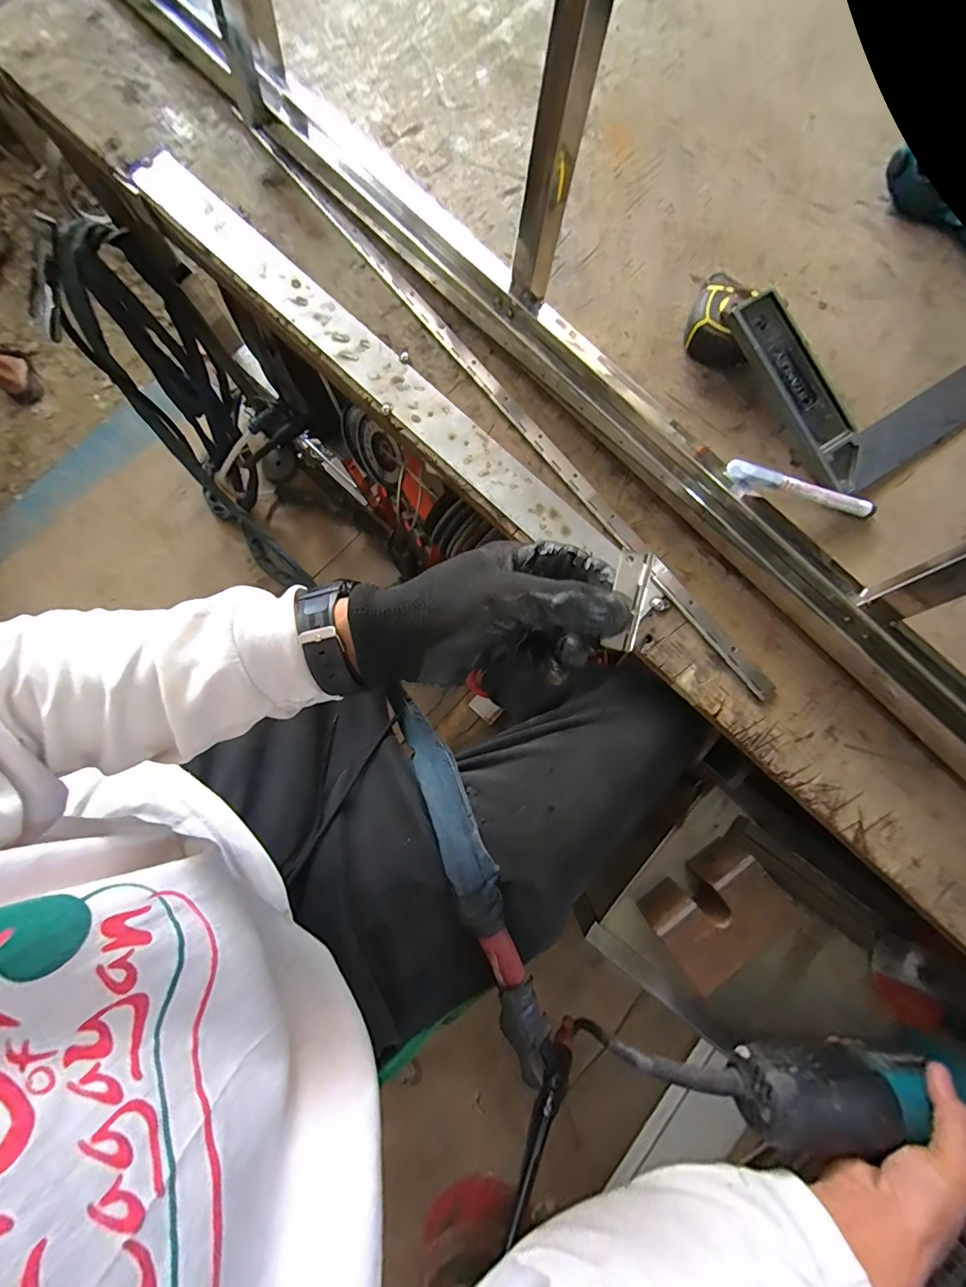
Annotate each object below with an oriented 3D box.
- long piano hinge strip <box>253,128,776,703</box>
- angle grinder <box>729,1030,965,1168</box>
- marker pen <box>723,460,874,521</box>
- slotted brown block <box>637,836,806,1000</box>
[{"bbox_3d":[-0.003,-0.257,0.440,0.018,0.005,0.751,-37,79,-6],"label":"long piano hinge strip"},{"bbox_3d":[0.332,0.369,0.370,0.279,0.100,0.090,10,78,-3],"label":"angle grinder"},{"bbox_3d":[0.267,-0.129,0.387,0.135,0.013,0.015,13,78,-10],"label":"marker pen"},{"bbox_3d":[0.208,0.241,0.421,0.110,0.069,0.067,-31,79,-5],"label":"slotted brown block"}]

